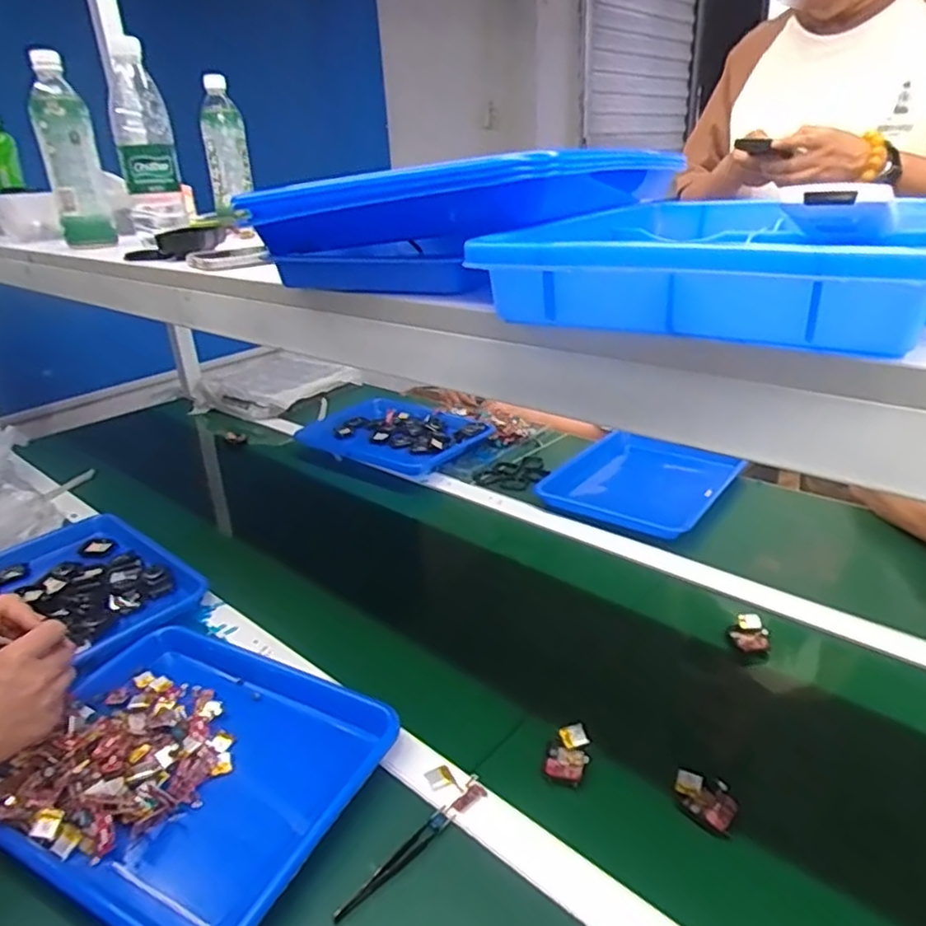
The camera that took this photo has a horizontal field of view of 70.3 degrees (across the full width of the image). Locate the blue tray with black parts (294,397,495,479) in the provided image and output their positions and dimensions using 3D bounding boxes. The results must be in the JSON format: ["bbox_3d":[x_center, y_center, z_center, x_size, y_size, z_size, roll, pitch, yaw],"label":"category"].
[{"bbox_3d":[-0.125,-0.053,1.231,0.324,0.033,0.234,14,30,36],"label":"blue tray with black parts"}]

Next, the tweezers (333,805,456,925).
[{"bbox_3d":[-0.052,0.316,0.520,0.015,0.009,0.119,17,32,40],"label":"tweezers"}]

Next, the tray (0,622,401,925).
[{"bbox_3d":[-0.255,0.266,0.602,0.337,0.047,0.258,8,27,26],"label":"tray"}]

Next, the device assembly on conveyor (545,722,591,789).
[{"bbox_3d":[0.095,0.265,0.600,0.038,0.021,0.054,1,25,13],"label":"device assembly on conveyor"}]

